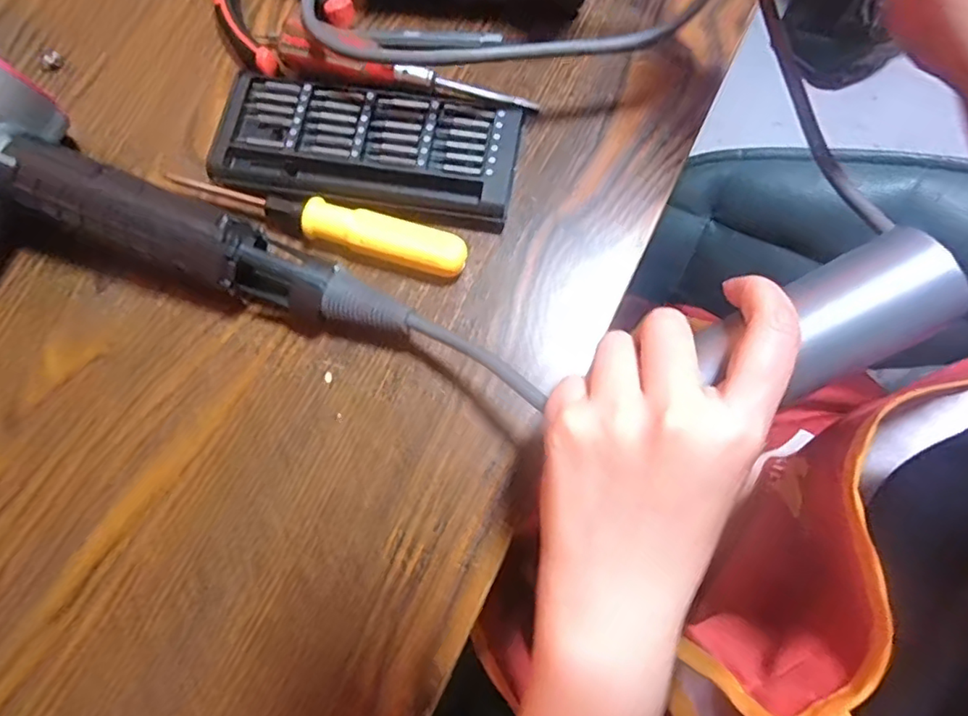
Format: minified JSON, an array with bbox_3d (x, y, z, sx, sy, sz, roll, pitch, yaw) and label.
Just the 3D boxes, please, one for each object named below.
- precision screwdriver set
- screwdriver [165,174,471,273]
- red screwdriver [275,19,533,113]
[{"bbox_3d":[-0.061,-0.110,0.303,0.154,0.015,0.071,11,76,3],"label":"precision screwdriver set"},{"bbox_3d":[-0.083,-0.069,0.292,0.154,0.017,0.021,18,76,5],"label":"screwdriver"},{"bbox_3d":[-0.041,-0.149,0.308,0.137,0.023,0.018,15,76,4],"label":"red screwdriver"}]

